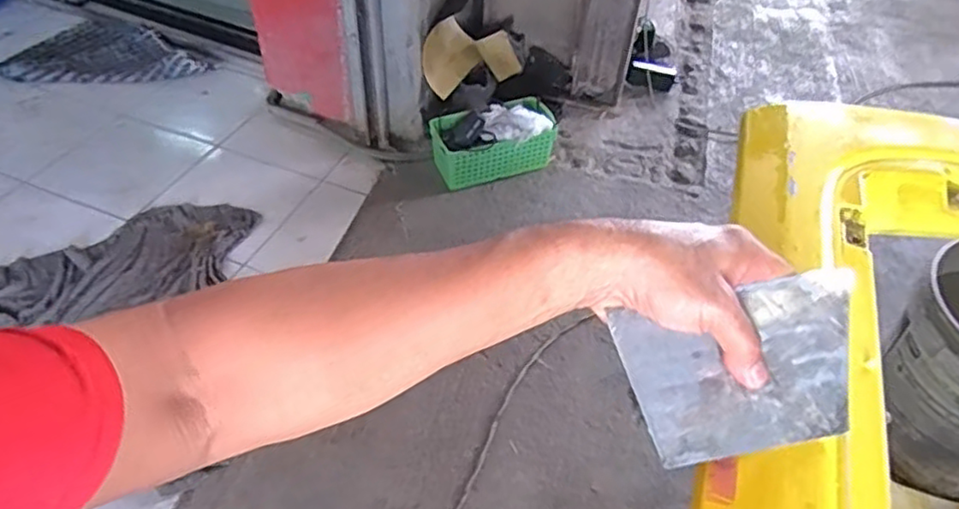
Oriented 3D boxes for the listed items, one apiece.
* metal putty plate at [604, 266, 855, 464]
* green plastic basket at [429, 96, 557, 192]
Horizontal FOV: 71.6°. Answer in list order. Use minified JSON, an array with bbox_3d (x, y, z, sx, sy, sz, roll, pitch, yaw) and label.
[{"bbox_3d":[0.161,0.071,0.403,0.139,0.008,0.096,-13,86,-1],"label":"metal putty plate"},{"bbox_3d":[0.038,-0.273,1.599,0.300,0.123,0.128,-14,48,-15],"label":"green plastic basket"}]

